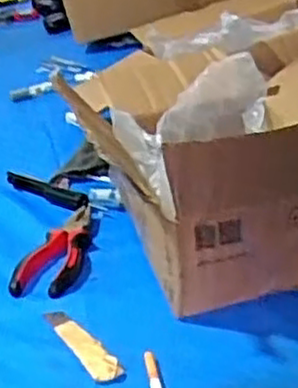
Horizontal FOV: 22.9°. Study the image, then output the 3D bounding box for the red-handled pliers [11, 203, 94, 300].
[{"bbox_3d":[-0.088,0.053,0.723,0.058,0.018,0.138,0,26,13],"label":"red-handled pliers"}]

